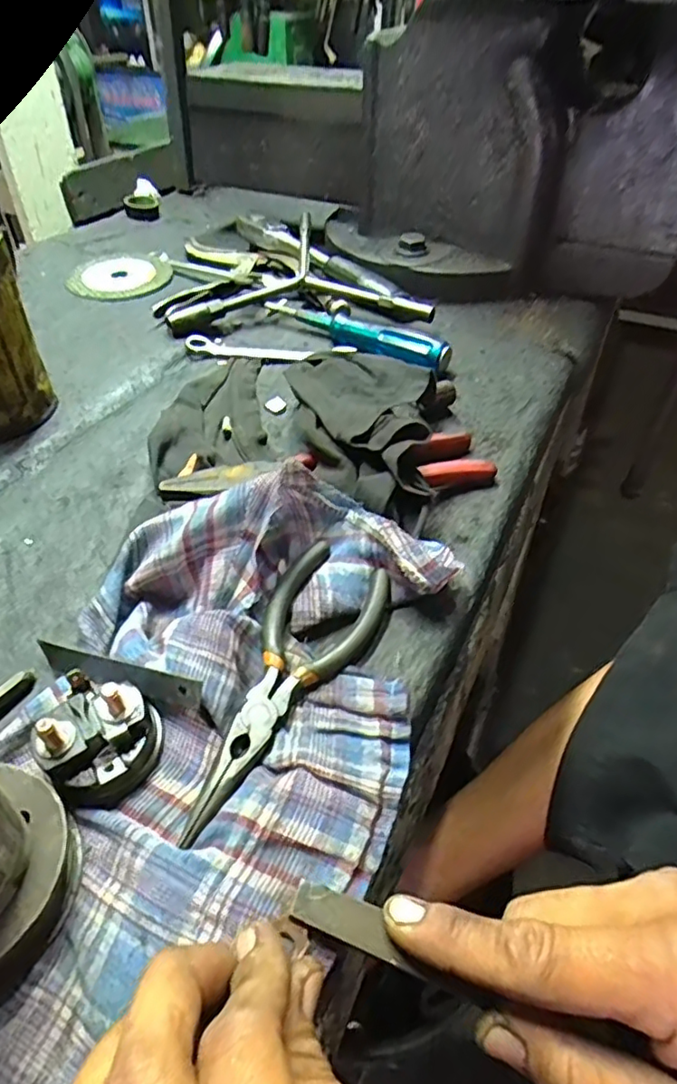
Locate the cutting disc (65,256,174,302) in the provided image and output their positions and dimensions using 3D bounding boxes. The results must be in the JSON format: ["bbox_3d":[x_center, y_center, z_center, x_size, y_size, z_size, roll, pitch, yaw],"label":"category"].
[{"bbox_3d":[-0.217,-0.268,0.603,0.096,0.010,0.096,1,44,-1],"label":"cutting disc"}]

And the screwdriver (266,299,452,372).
[{"bbox_3d":[0.010,-0.176,0.500,0.174,0.026,0.019,27,49,24],"label":"screwdriver"}]

